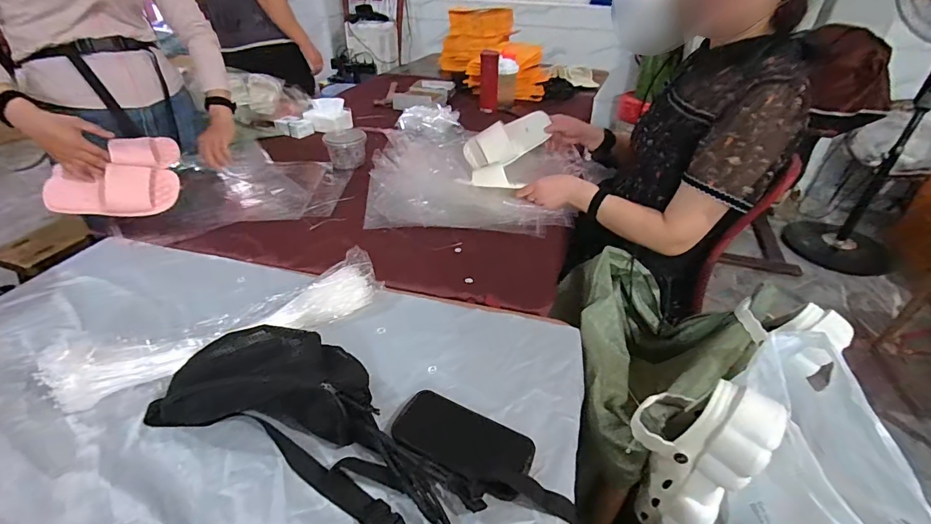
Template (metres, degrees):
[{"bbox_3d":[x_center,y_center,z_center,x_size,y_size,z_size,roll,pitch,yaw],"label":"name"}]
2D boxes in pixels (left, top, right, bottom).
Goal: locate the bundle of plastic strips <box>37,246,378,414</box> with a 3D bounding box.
[{"bbox_3d":[-0.326,0.086,0.629,0.448,0.065,0.092,-23,43,-31],"label":"bundle of plastic strips"}]

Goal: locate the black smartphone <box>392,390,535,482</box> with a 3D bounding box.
[{"bbox_3d":[-0.005,0.213,0.514,0.165,0.016,0.085,19,39,22],"label":"black smartphone"}]

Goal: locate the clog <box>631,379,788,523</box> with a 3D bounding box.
[{"bbox_3d":[0.284,0.247,0.551,0.098,0.236,0.126,-27,45,-33],"label":"clog"}]

